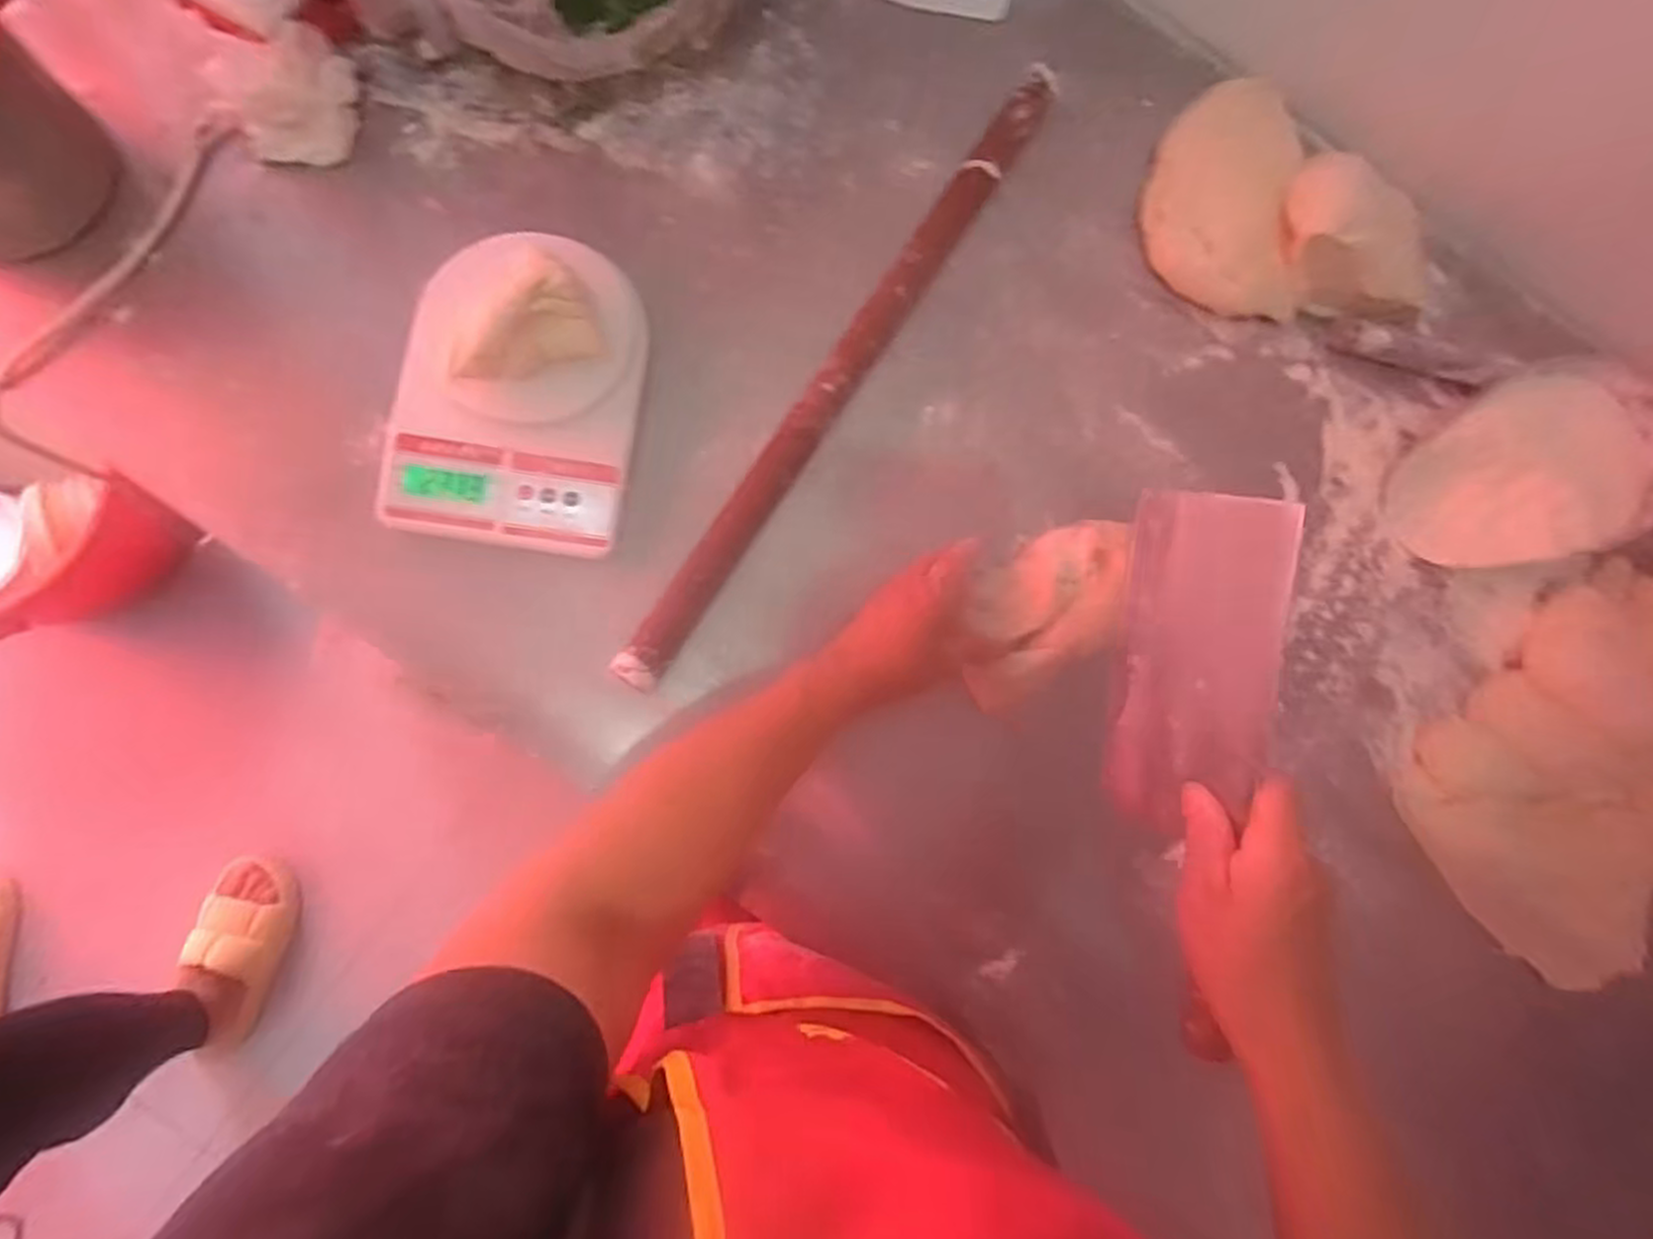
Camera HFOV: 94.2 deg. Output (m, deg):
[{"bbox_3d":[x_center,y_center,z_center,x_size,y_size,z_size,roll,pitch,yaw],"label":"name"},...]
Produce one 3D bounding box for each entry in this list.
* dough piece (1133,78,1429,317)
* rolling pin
[{"bbox_3d":[0.347,-0.308,0.591,0.156,0.076,0.228,-36,87,-8],"label":"dough piece"},{"bbox_3d":[0.017,-0.187,0.550,0.033,0.038,0.544,33,81,-1],"label":"rolling pin"}]

